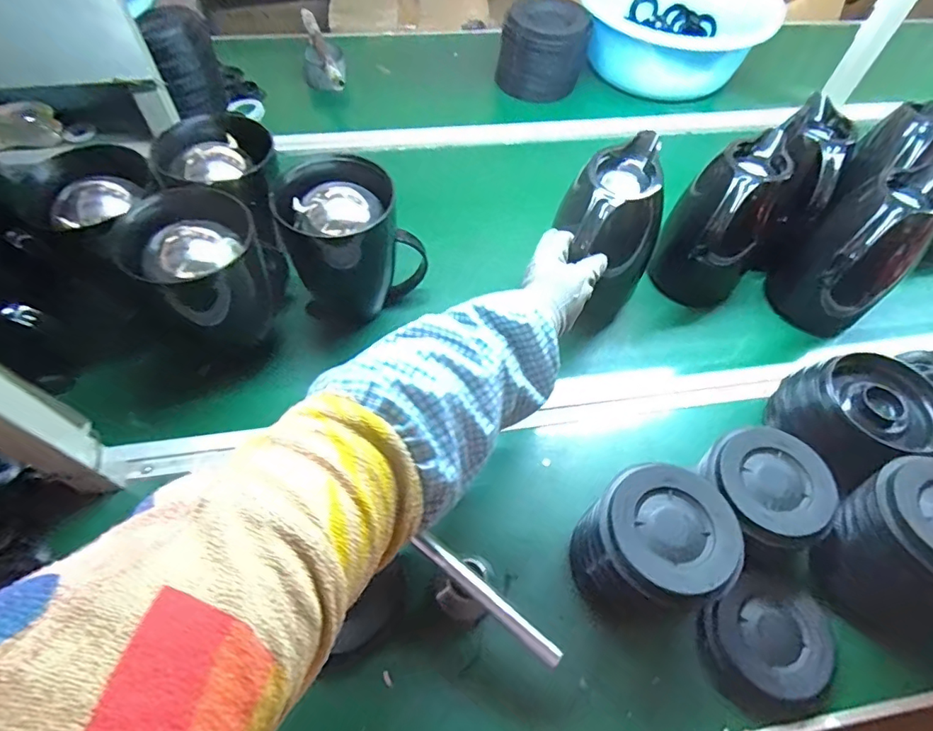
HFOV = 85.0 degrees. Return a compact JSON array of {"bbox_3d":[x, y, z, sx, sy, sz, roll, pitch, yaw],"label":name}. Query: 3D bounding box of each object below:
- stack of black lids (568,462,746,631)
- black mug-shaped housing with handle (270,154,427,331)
[{"bbox_3d":[0.170,0.174,0.481,0.126,0.122,0.113,29,61,14],"label":"stack of black lids"},{"bbox_3d":[-0.140,-0.139,0.623,0.127,0.200,0.110,-38,68,-23],"label":"black mug-shaped housing with handle"}]

